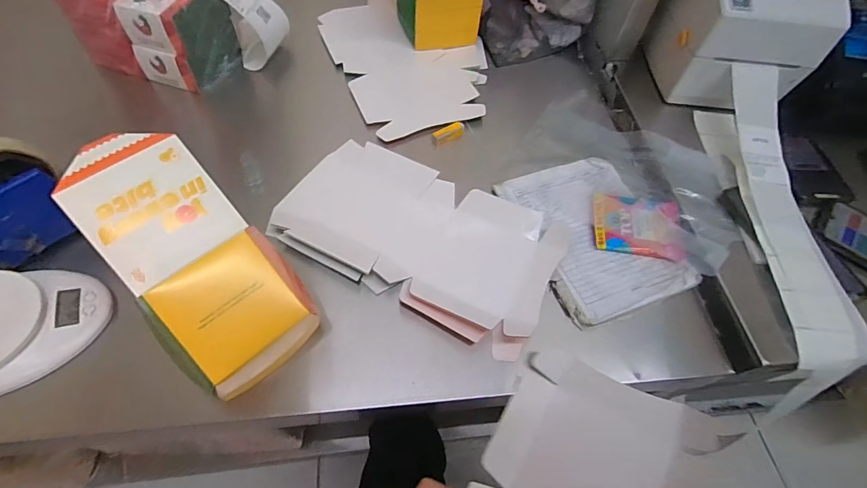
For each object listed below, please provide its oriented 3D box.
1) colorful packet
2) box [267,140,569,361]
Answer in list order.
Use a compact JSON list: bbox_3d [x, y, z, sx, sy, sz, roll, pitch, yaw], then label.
[{"bbox_3d":[0.250,-0.024,0.520,0.100,0.011,0.084,11,57,2],"label":"colorful packet"},{"bbox_3d":[-0.017,-0.011,0.500,0.312,0.032,0.177,24,58,11],"label":"box"}]

